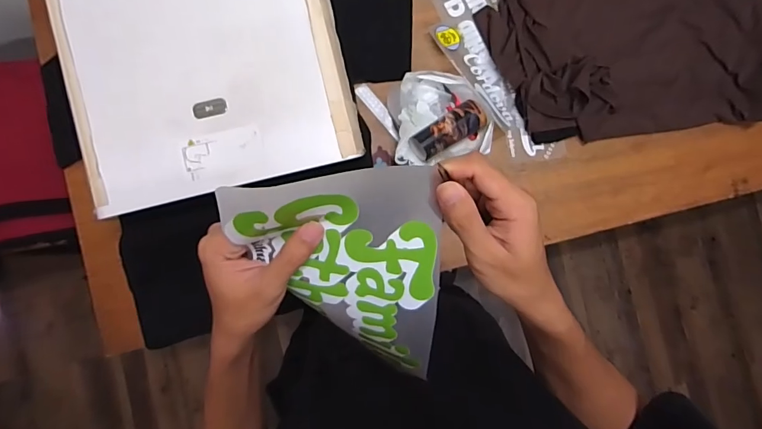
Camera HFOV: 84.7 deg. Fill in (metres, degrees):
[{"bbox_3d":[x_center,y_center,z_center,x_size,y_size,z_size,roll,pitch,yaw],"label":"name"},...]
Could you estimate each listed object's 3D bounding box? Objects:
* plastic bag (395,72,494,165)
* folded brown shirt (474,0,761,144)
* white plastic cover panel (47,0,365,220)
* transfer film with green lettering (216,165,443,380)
[{"bbox_3d":[0.118,-0.172,0.755,0.169,0.065,0.172,4,87,-2],"label":"plastic bag"},{"bbox_3d":[0.467,-0.332,0.779,0.519,0.067,0.353,-6,91,0],"label":"folded brown shirt"},{"bbox_3d":[-0.276,-0.285,0.623,0.399,0.027,0.498,-14,88,-3],"label":"white plastic cover panel"},{"bbox_3d":[-0.026,0.052,0.313,0.138,0.024,0.175,-5,118,2],"label":"transfer film with green lettering"}]

